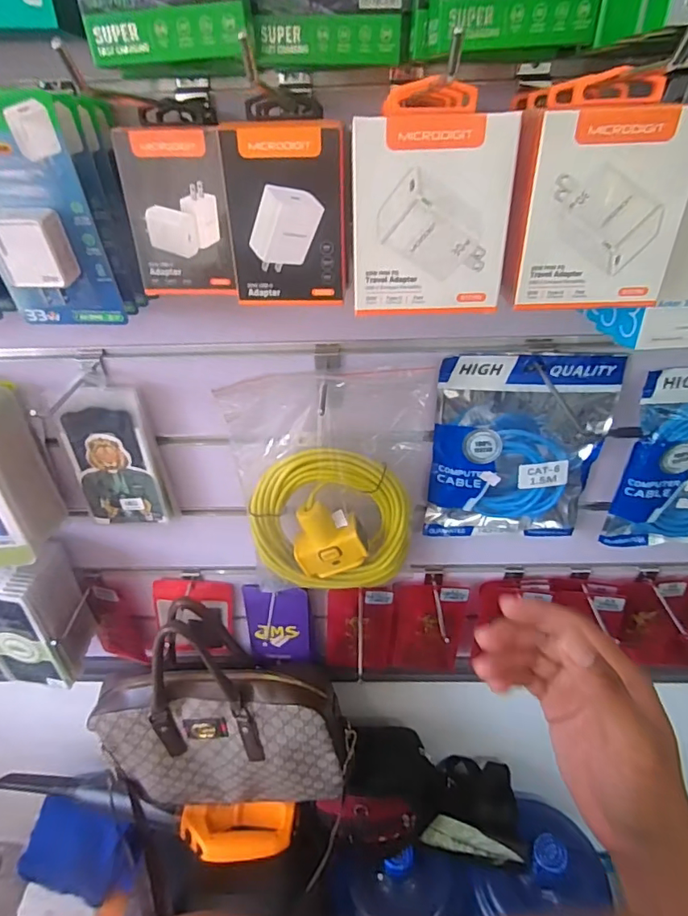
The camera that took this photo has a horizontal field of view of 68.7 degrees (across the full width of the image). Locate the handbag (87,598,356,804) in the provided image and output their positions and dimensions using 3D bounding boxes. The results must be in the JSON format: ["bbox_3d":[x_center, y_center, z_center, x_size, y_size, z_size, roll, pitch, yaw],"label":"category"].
[{"bbox_3d":[-0.176,0.376,0.736,0.367,0.344,0.106,1,36,5],"label":"handbag"}]

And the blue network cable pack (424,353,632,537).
[{"bbox_3d":[0.185,-0.007,0.541,0.176,0.216,0.049,3,36,7],"label":"blue network cable pack"}]

